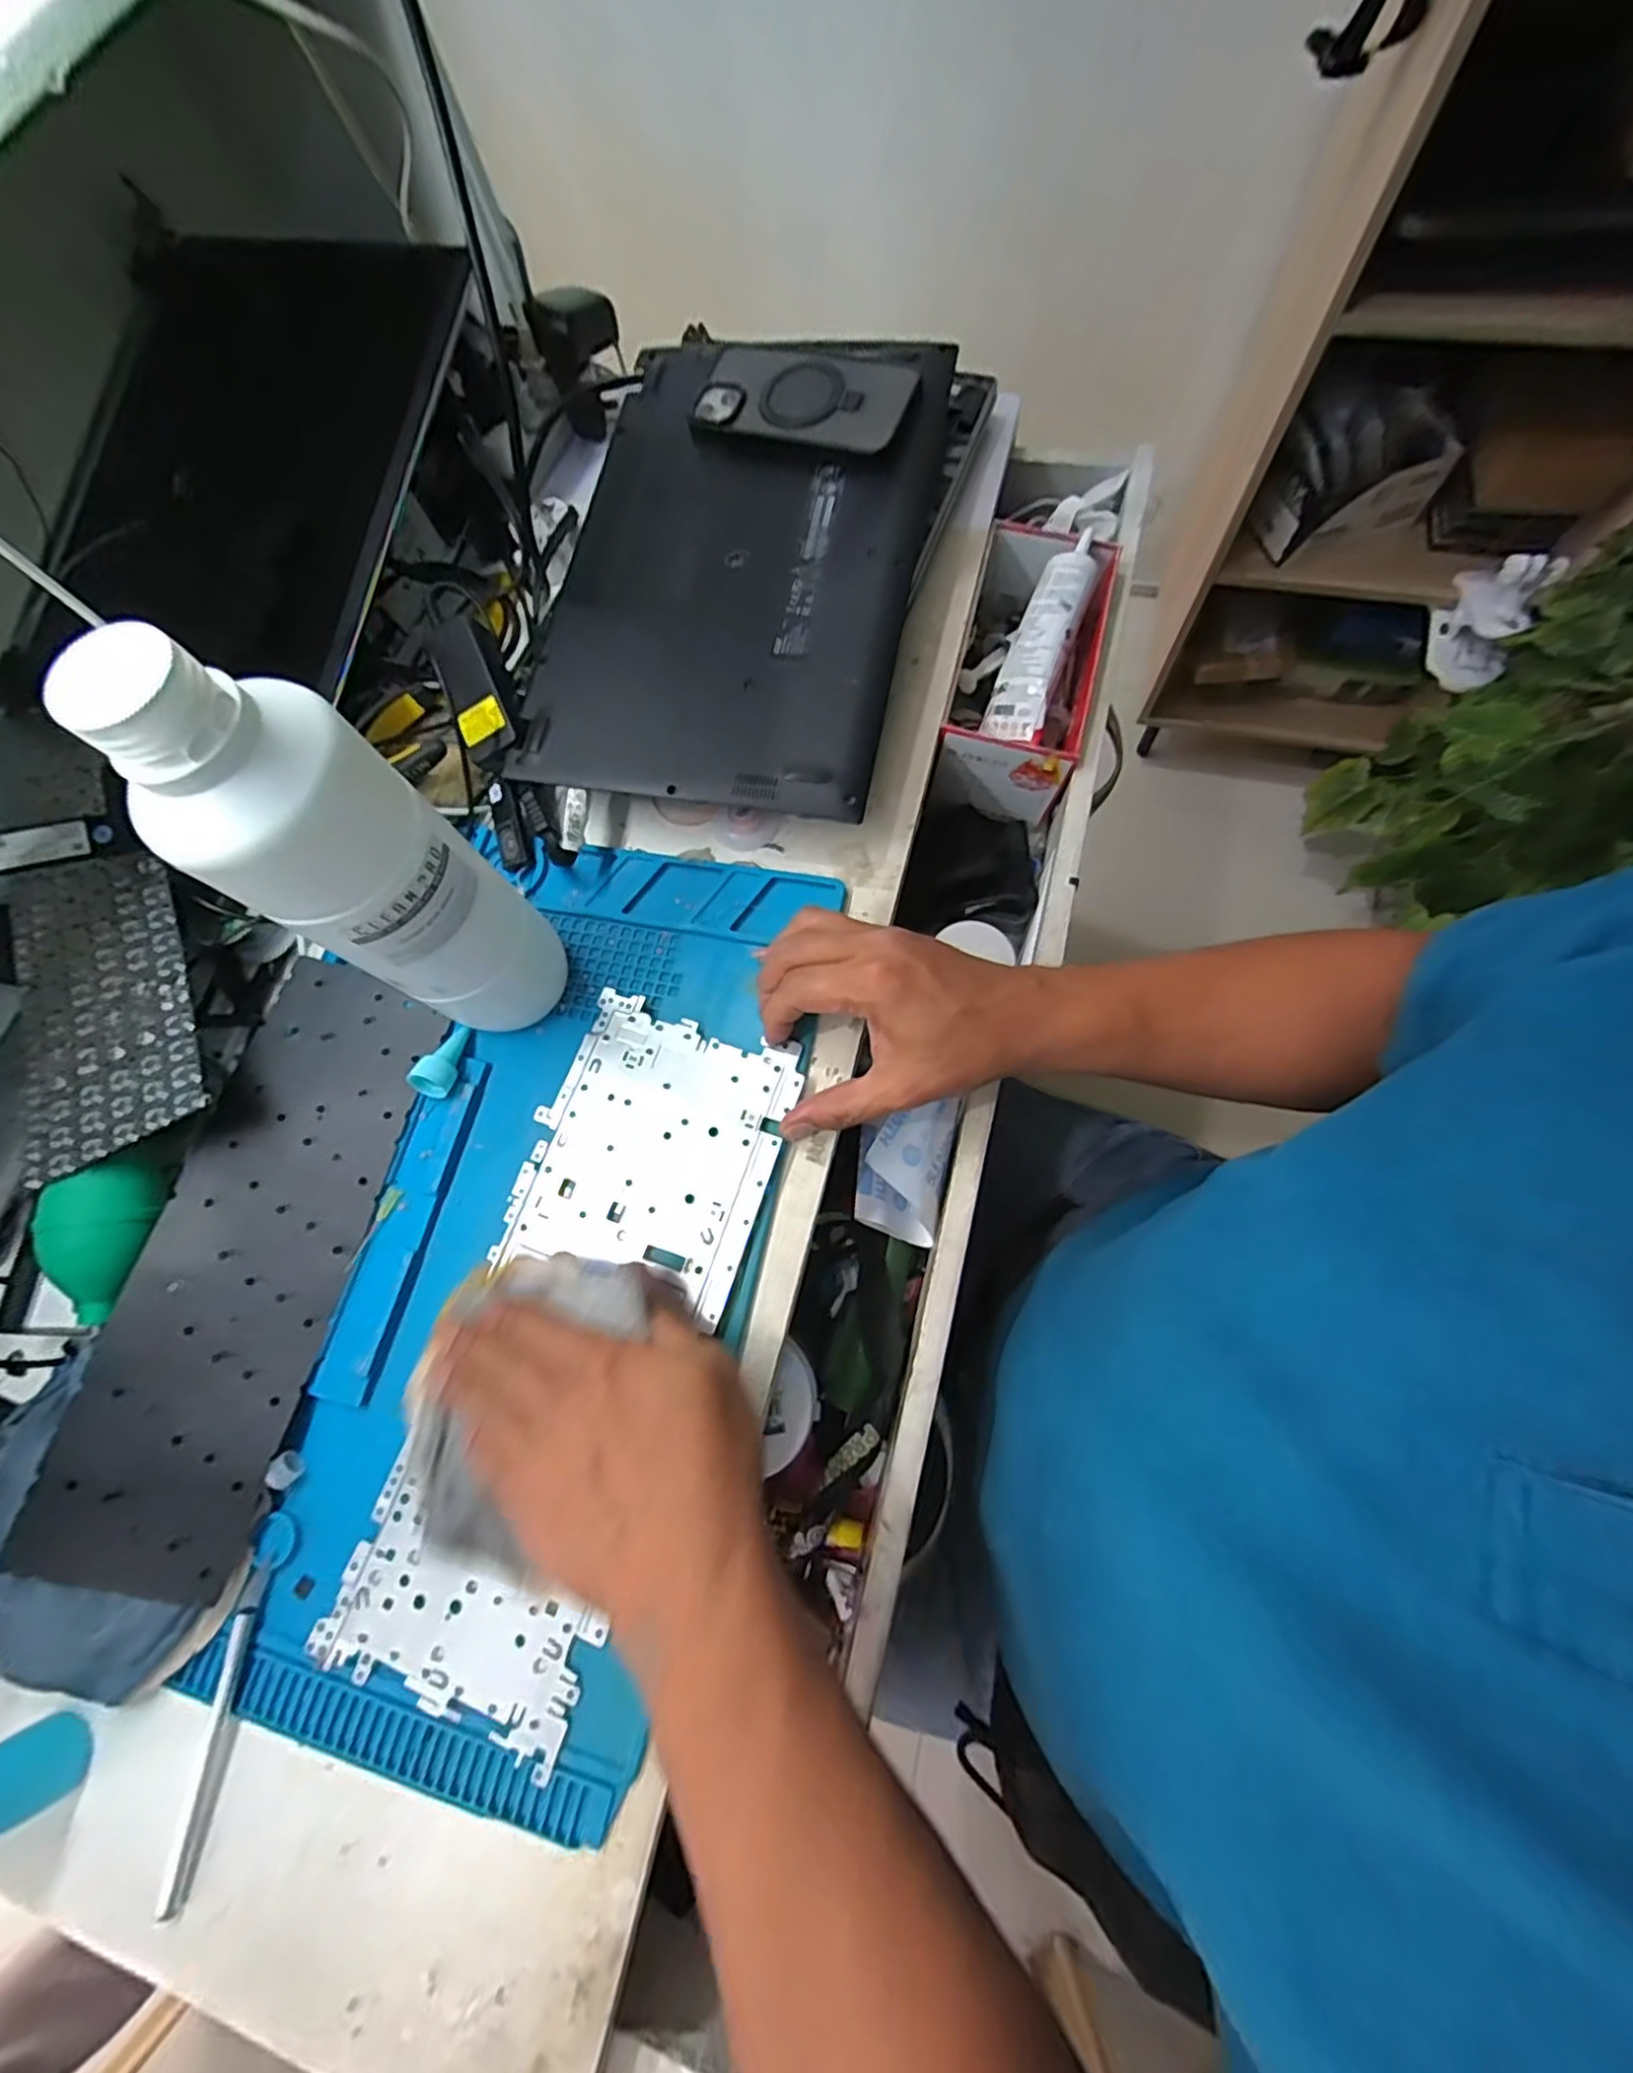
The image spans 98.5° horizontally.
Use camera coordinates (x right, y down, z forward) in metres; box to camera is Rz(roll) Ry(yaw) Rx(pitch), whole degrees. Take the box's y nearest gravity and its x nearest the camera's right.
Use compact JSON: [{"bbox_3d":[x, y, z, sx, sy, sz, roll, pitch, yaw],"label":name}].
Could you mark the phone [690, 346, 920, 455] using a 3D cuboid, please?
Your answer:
[{"bbox_3d":[-0.009,-0.429,0.469,0.152,0.008,0.073,22,83,16],"label":"phone"}]

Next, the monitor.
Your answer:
[{"bbox_3d":[-0.368,-0.360,0.449,0.228,0.021,0.316,21,91,6],"label":"monitor"}]

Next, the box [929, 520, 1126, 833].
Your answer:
[{"bbox_3d":[0.152,-0.262,0.508,0.092,0.092,0.180,13,74,10],"label":"box"}]

